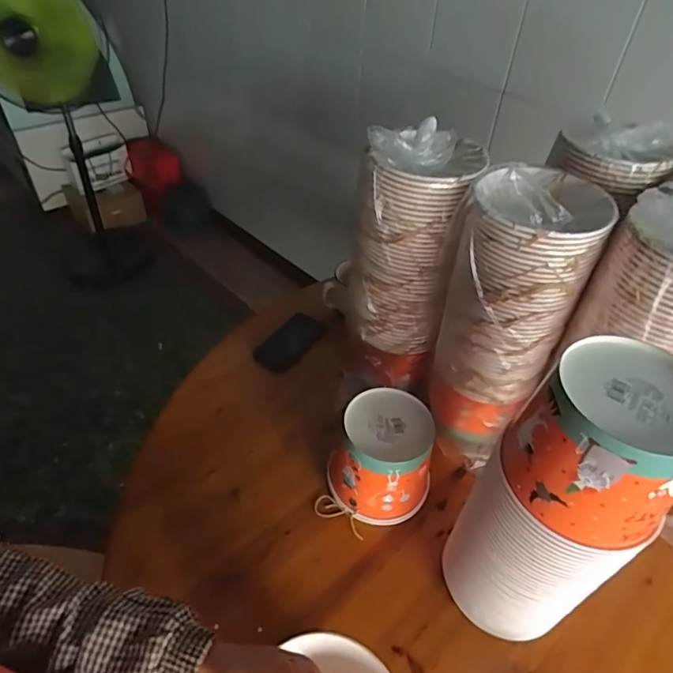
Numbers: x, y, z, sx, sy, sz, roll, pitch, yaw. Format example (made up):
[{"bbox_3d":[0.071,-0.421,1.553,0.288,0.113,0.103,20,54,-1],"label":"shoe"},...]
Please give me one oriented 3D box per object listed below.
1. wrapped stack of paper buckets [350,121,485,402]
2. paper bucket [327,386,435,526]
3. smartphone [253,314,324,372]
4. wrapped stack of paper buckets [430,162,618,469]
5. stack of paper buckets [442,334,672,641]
[{"bbox_3d":[0.105,-0.102,0.779,0.159,0.429,0.141,10,43,6],"label":"wrapped stack of paper buckets"},{"bbox_3d":[0.065,0.183,0.743,0.142,0.152,0.133,2,43,-2],"label":"paper bucket"},{"bbox_3d":[-0.095,0.010,1.016,0.087,0.013,0.162,25,47,21],"label":"smartphone"},{"bbox_3d":[0.246,-0.024,0.732,0.154,0.447,0.171,27,48,22],"label":"wrapped stack of paper buckets"},{"bbox_3d":[0.237,0.202,0.547,0.140,0.413,0.143,-15,46,-19],"label":"stack of paper buckets"}]

